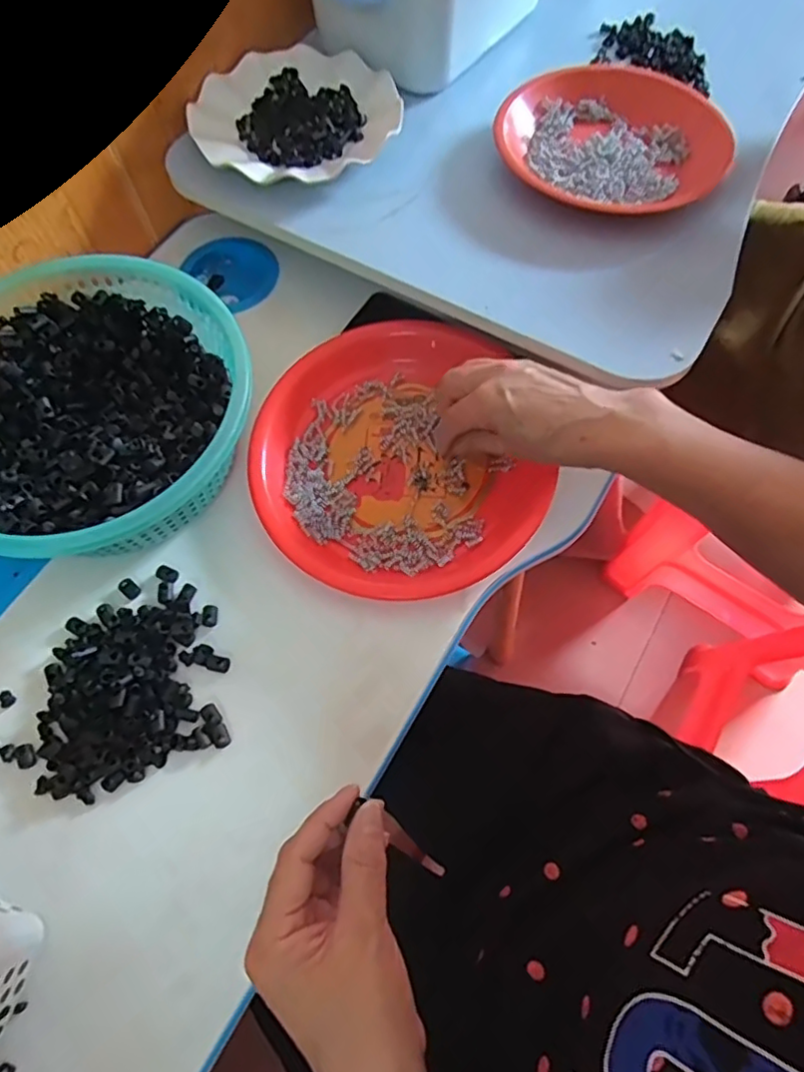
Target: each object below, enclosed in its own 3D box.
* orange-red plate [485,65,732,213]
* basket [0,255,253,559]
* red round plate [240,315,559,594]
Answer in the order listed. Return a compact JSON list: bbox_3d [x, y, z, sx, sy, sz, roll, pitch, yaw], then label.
[{"bbox_3d":[0.175,-0.339,0.520,0.185,0.026,0.171,0,66,1],"label":"orange-red plate"},{"bbox_3d":[-0.229,-0.091,0.454,0.225,0.077,0.232,-1,66,2],"label":"basket"},{"bbox_3d":[-0.014,-0.068,0.477,0.210,0.029,0.231,-1,66,2],"label":"red round plate"}]

